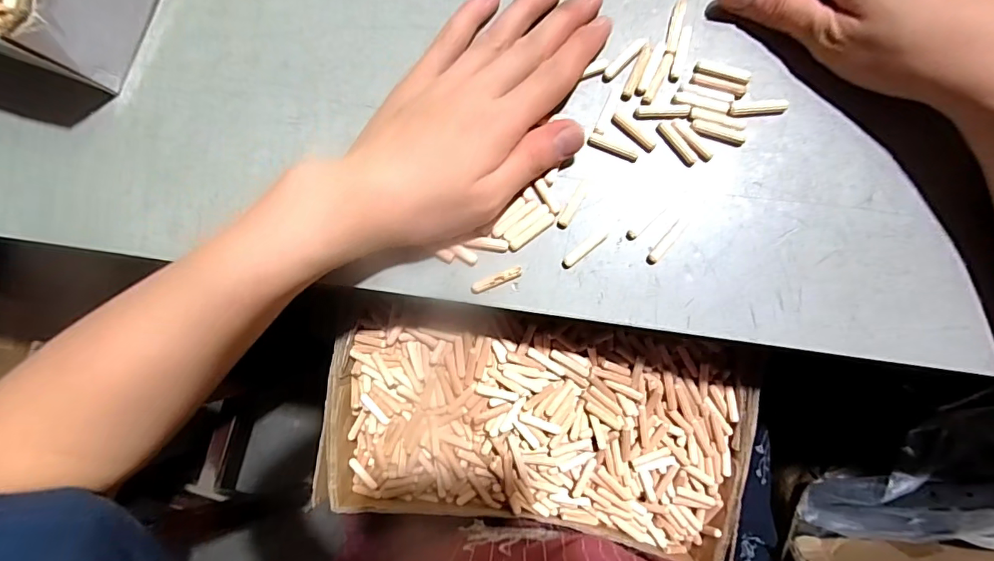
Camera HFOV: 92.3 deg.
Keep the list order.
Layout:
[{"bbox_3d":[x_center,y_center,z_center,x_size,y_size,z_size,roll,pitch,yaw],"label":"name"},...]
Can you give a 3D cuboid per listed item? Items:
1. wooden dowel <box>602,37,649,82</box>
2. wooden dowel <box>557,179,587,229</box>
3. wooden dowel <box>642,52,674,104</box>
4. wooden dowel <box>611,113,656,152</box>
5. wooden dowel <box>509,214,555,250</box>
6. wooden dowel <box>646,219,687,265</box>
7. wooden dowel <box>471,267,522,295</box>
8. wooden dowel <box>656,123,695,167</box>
[{"bbox_3d":[0.072,-0.125,0.268,0.032,0.004,0.006,-43,86,2],"label":"wooden dowel"},{"bbox_3d":[0.042,-0.043,0.266,0.006,0.004,0.030,29,90,7],"label":"wooden dowel"},{"bbox_3d":[0.090,-0.113,0.265,0.007,0.004,0.031,25,90,7],"label":"wooden dowel"},{"bbox_3d":[0.076,-0.083,0.265,0.029,0.004,0.006,43,92,4],"label":"wooden dowel"},{"bbox_3d":[0.020,-0.027,0.266,0.030,0.004,0.006,-37,84,3],"label":"wooden dowel"},{"bbox_3d":[0.093,-0.021,0.260,0.007,0.004,0.030,40,91,7],"label":"wooden dowel"},{"bbox_3d":[0.000,0.000,0.268,0.029,0.004,0.006,-22,85,4],"label":"wooden dowel"},{"bbox_3d":[0.099,-0.075,0.262,0.005,0.004,0.029,-39,86,2],"label":"wooden dowel"}]

